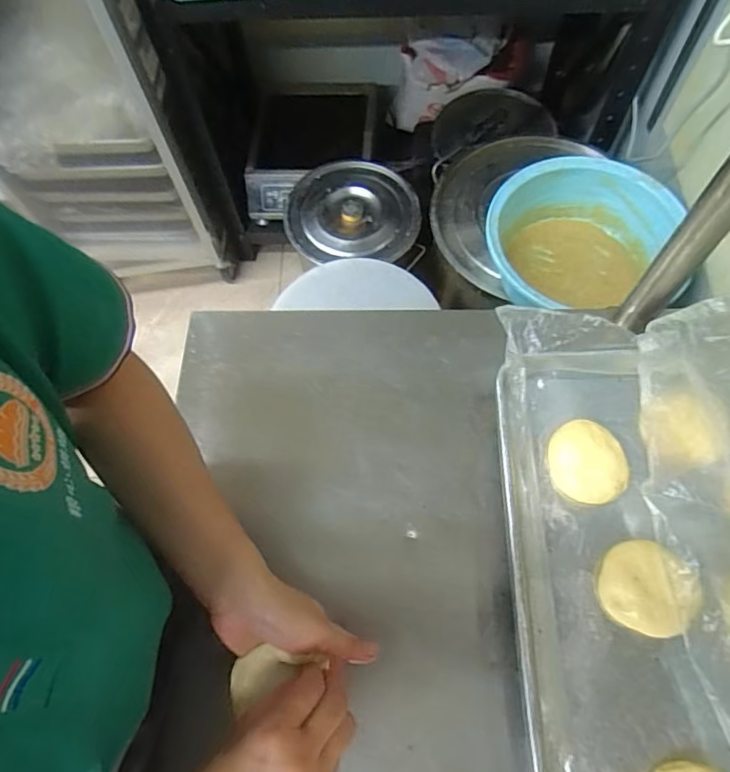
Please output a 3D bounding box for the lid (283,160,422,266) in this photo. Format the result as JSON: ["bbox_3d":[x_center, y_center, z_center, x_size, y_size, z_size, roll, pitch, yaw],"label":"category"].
[{"bbox_3d":[-0.030,-0.425,1.298,0.319,0.052,0.313,-1,67,2],"label":"lid"}]

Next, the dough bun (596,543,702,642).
[{"bbox_3d":[0.256,0.181,0.489,0.076,0.035,0.076,-1,67,2],"label":"dough bun"}]

